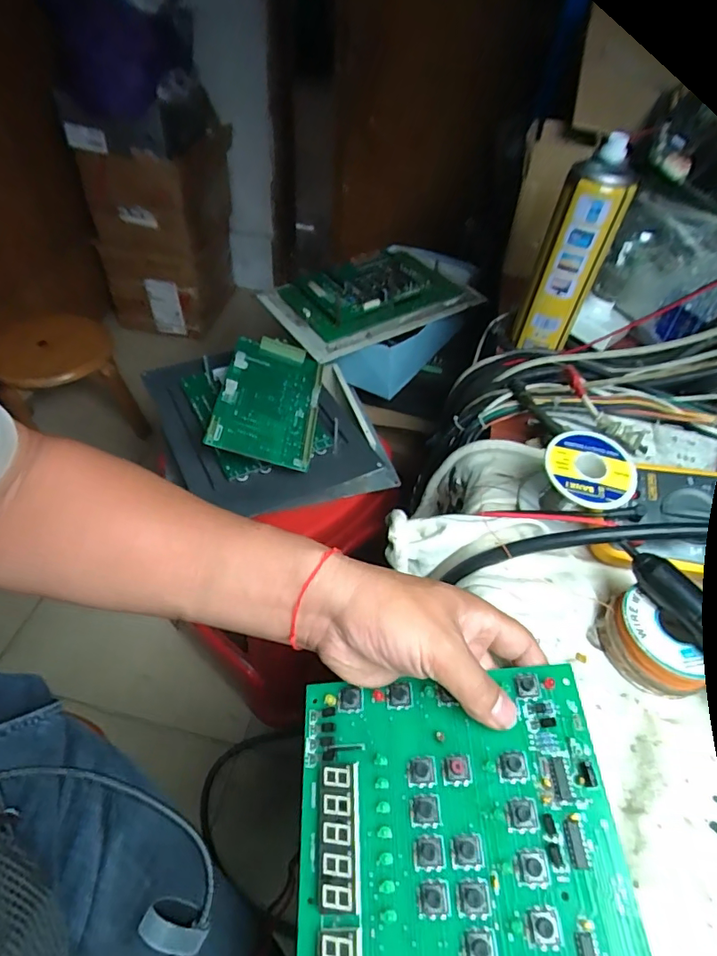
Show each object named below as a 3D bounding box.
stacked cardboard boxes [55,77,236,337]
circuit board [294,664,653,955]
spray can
[{"bbox_3d":[-0.563,-0.742,1.465,0.332,0.603,0.304,12,49,6],"label":"stacked cardboard boxes"},{"bbox_3d":[0.048,0.204,0.237,0.159,0.009,0.208,-8,51,8],"label":"circuit board"},{"bbox_3d":[0.226,-0.239,0.543,0.069,0.208,0.060,23,51,15],"label":"spray can"}]

